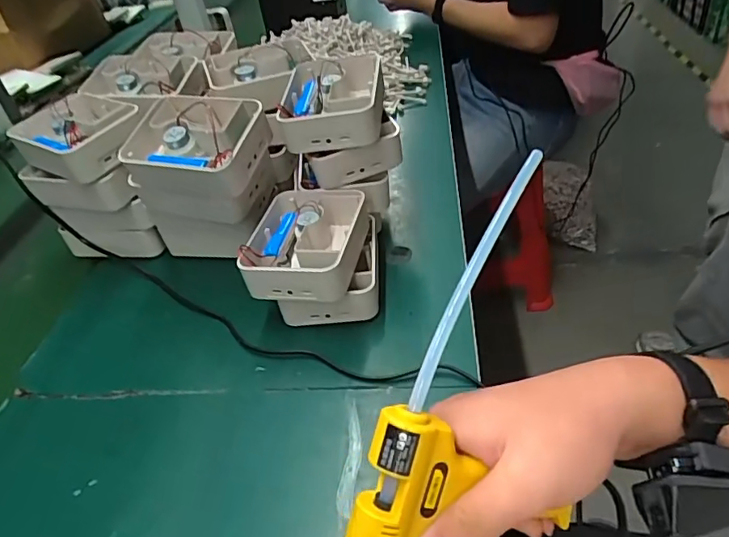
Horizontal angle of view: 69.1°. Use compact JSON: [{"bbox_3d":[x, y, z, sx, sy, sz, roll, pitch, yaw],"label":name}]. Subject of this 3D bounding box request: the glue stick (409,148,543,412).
[{"bbox_3d":[0.064,-0.001,0.293,0.008,0.014,0.171,21,68,27],"label":"glue stick"}]

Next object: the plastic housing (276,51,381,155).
[{"bbox_3d":[-0.036,-0.178,0.560,0.111,0.044,0.131,-5,40,7],"label":"plastic housing"}]

